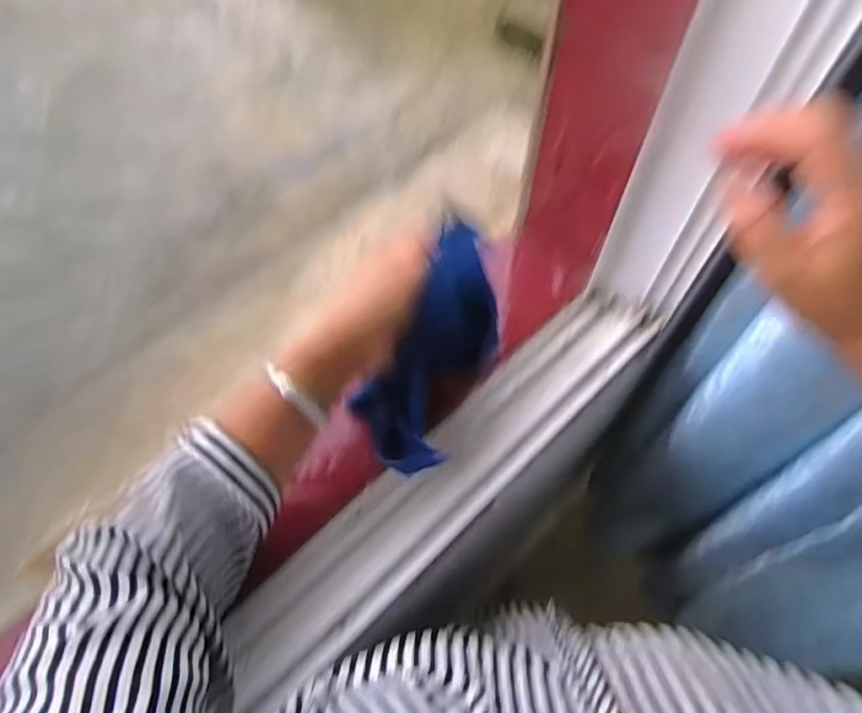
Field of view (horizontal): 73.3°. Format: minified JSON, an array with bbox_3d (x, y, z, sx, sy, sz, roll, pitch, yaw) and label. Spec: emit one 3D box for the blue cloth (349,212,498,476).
[{"bbox_3d":[0.005,-0.007,0.415,0.066,0.069,0.174,23,92,13],"label":"blue cloth"}]

